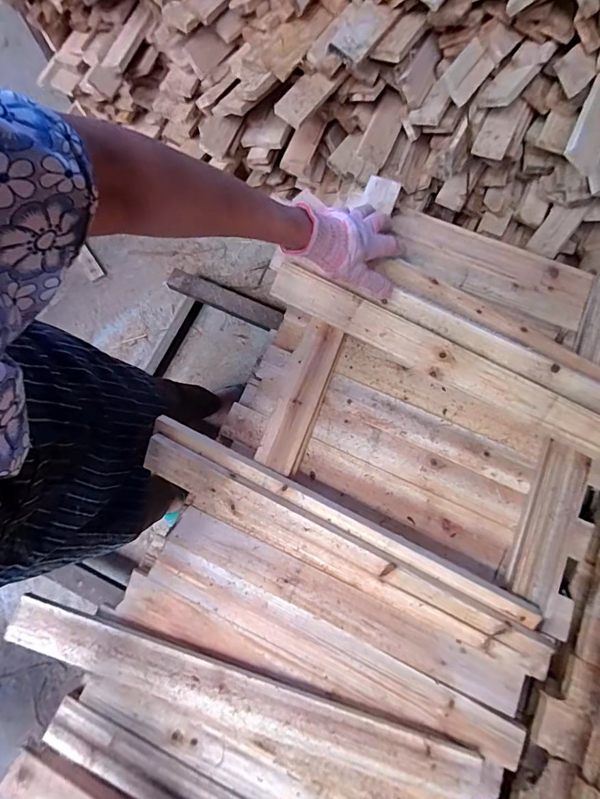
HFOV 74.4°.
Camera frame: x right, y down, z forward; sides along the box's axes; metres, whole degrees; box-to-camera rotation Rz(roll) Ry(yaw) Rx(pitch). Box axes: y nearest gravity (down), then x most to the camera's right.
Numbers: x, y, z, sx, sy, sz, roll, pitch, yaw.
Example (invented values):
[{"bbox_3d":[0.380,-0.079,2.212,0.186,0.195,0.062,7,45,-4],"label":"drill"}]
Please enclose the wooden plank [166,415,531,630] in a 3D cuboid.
[{"bbox_3d":[0.044,0.153,0.525,0.528,0.041,0.031,26,77,7],"label":"wooden plank"}]

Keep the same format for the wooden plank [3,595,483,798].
[{"bbox_3d":[-0.080,0.361,0.473,0.572,0.020,0.059,17,76,5],"label":"wooden plank"}]

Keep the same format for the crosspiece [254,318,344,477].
[{"bbox_3d":[0.003,-0.003,0.570,0.058,0.037,0.218,20,76,6],"label":"crosspiece"}]

